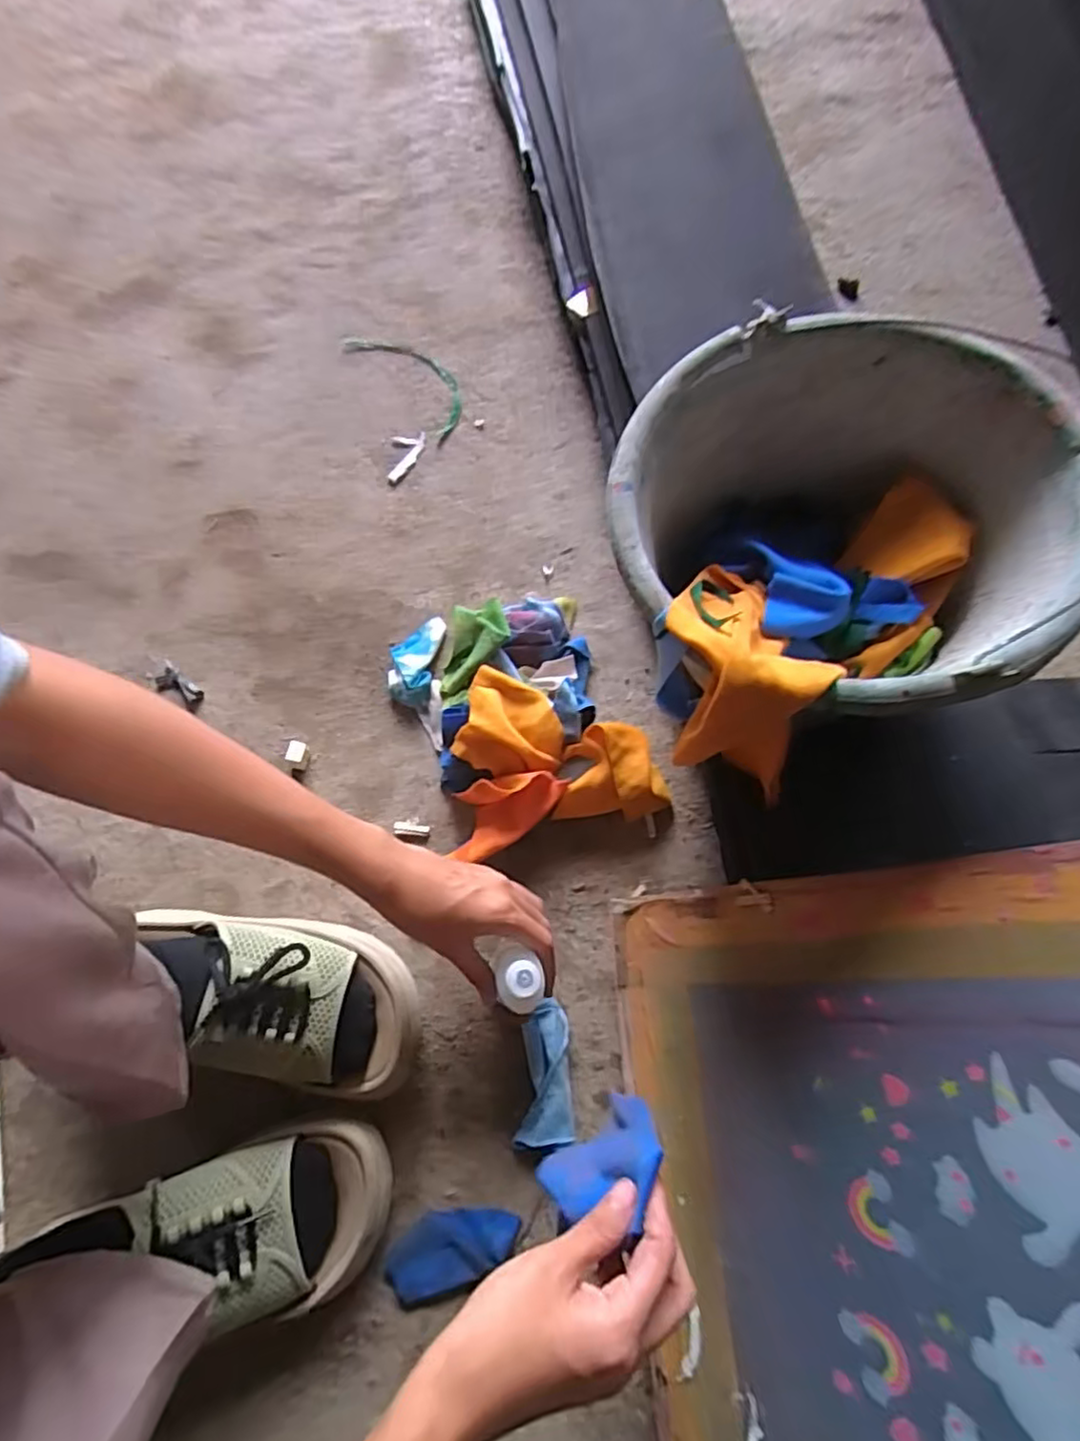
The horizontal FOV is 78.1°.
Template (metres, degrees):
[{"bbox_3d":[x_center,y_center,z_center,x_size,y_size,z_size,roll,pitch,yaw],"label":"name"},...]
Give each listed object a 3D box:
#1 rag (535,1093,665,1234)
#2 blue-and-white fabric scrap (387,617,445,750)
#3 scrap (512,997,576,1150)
[{"bbox_3d":[0.034,0.227,0.336,0.066,0.053,0.036,-39,75,-11],"label":"rag"},{"bbox_3d":[-0.105,-0.035,0.559,0.045,0.022,0.112,-1,71,1],"label":"blue-and-white fabric scrap"},{"bbox_3d":[0.002,0.242,0.457,0.038,0.017,0.087,-3,71,0],"label":"scrap"}]

